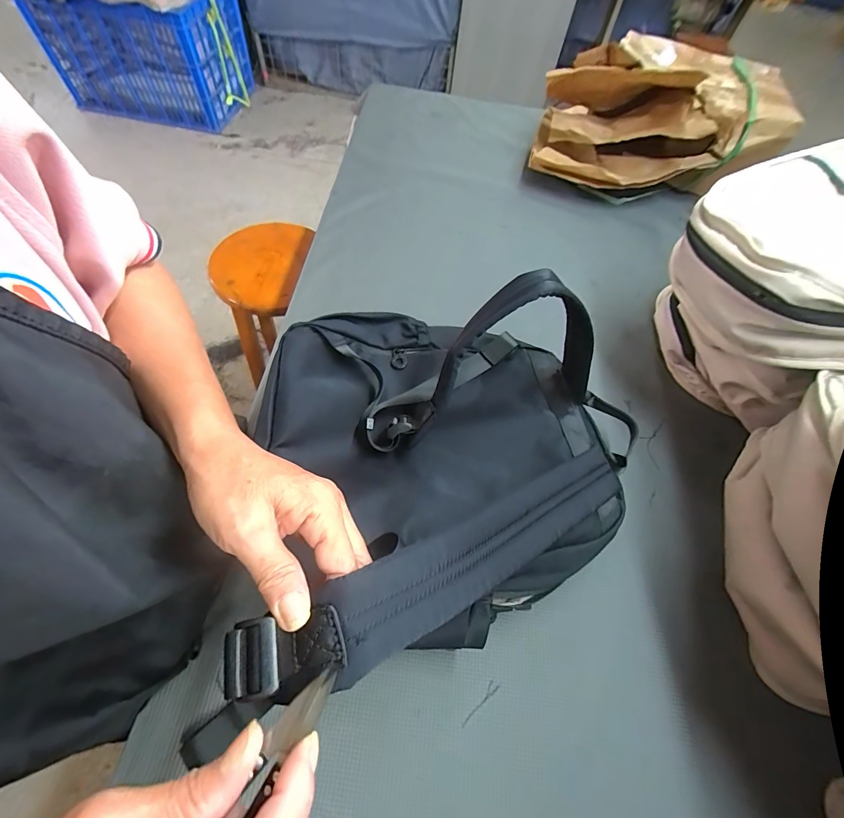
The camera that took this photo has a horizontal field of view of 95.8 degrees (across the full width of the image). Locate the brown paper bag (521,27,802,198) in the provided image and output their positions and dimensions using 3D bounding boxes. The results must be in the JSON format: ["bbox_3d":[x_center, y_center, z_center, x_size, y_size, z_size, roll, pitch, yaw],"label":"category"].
[{"bbox_3d":[0.430,-0.559,0.741,0.383,0.180,0.270,-2,60,-8],"label":"brown paper bag"}]

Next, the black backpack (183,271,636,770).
[{"bbox_3d":[0.041,-0.003,0.343,0.340,0.181,0.337,-11,61,-10],"label":"black backpack"}]

